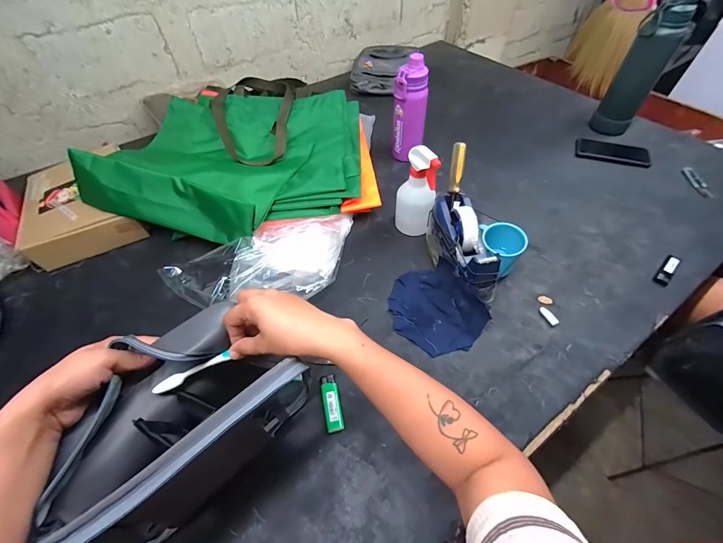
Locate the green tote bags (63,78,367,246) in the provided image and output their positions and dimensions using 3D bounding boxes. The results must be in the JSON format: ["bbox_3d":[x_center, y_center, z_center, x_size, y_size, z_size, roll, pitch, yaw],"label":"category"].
[{"bbox_3d":[-0.254,-0.291,0.763,0.521,0.134,0.508,10,55,11],"label":"green tote bags"}]

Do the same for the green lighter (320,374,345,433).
[{"bbox_3d":[-0.045,0.196,0.479,0.025,0.011,0.081,-12,54,-6],"label":"green lighter"}]

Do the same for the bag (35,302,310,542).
[{"bbox_3d":[-0.192,0.181,0.362,0.249,0.212,0.139,-37,60,-22],"label":"bag"}]

